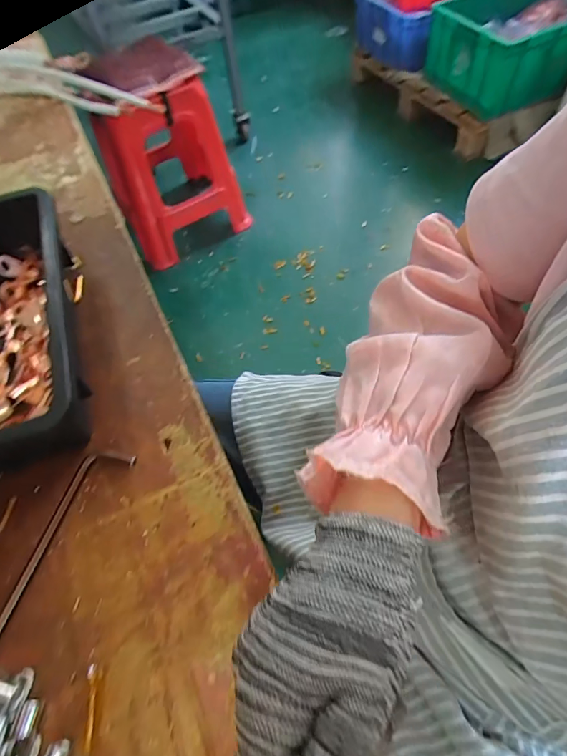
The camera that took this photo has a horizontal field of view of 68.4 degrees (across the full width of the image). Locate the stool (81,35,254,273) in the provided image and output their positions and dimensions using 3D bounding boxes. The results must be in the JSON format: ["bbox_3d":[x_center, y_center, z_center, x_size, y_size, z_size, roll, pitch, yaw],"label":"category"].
[{"bbox_3d":[-0.382,-0.718,1.333,0.383,0.510,0.404,-27,60,-11],"label":"stool"}]

